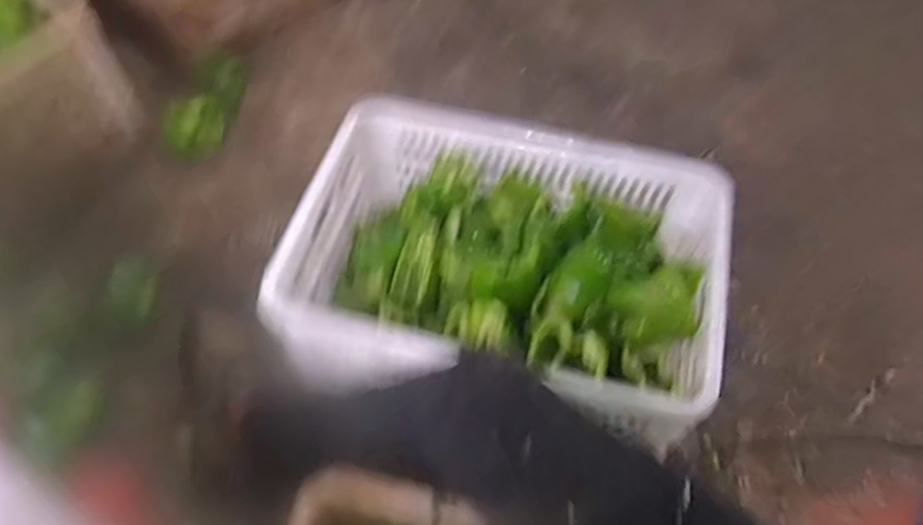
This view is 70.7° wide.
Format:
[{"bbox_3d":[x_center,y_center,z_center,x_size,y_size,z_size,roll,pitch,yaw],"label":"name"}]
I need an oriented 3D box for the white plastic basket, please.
[{"bbox_3d":[0.061,0.009,0.887,0.544,0.161,0.381,12,58,7],"label":"white plastic basket"}]

